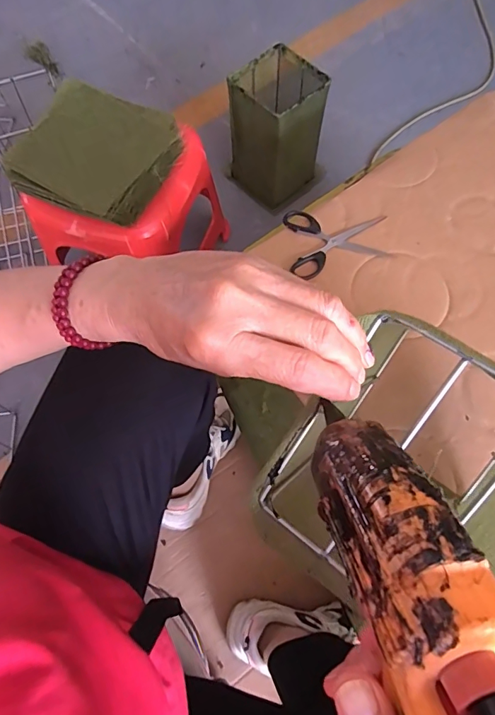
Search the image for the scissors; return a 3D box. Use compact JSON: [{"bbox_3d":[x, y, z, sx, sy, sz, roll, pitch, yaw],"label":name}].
[{"bbox_3d":[0.118,-0.155,0.582,0.130,0.007,0.101,-6,67,0],"label":"scissors"}]

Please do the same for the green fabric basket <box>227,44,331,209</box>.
[{"bbox_3d":[0.065,-0.472,0.963,0.152,0.263,0.147,-42,74,-14],"label":"green fabric basket"}]

